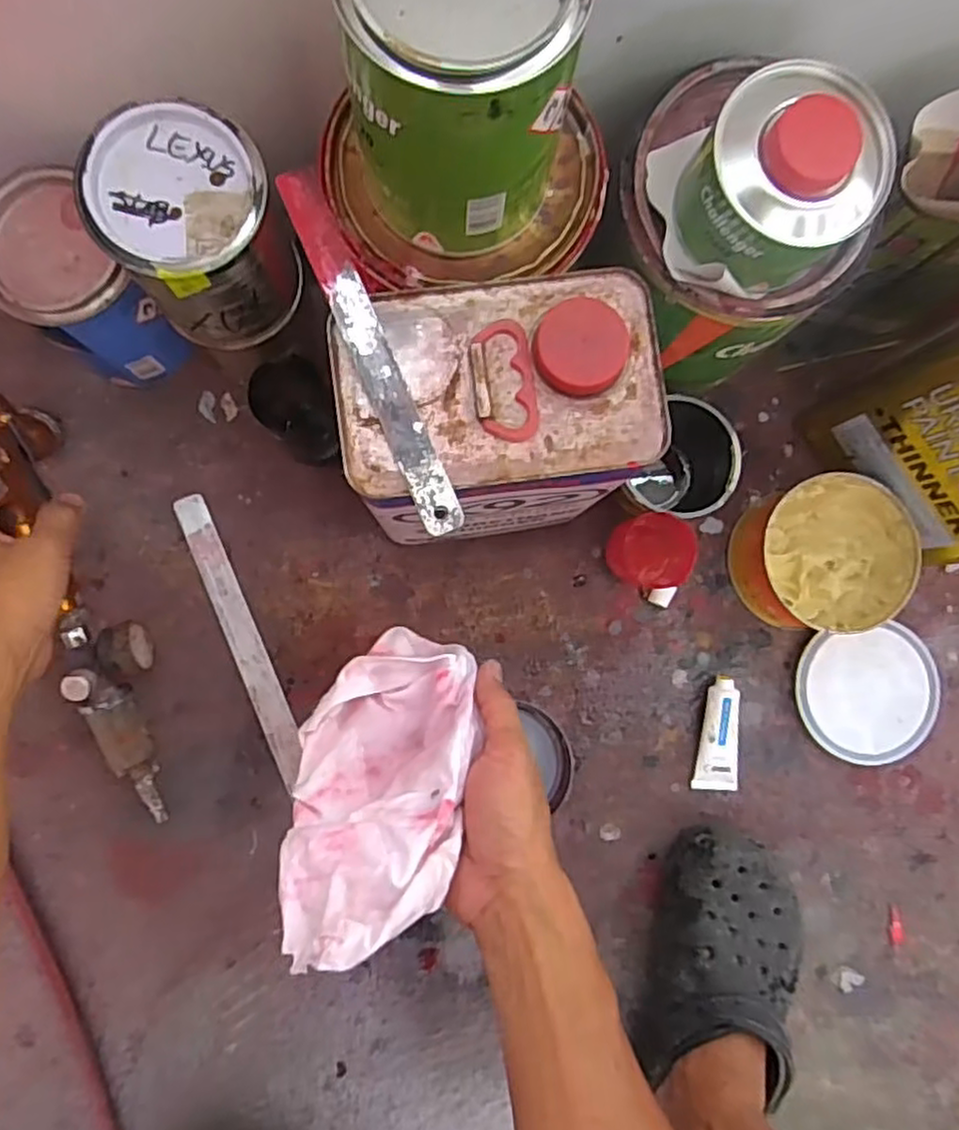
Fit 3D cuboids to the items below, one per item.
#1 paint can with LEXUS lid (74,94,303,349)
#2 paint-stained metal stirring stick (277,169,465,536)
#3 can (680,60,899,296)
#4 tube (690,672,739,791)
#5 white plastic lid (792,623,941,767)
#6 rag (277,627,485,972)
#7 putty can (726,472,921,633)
[{"bbox_3d":[-0.172,-0.203,0.442,0.092,0.115,0.095,0,87,-3],"label":"paint can with LEXUS lid"},{"bbox_3d":[-0.055,-0.107,0.359,0.020,0.005,0.196,-23,88,-2],"label":"paint-stained metal stirring stick"},{"bbox_3d":[0.172,-0.217,0.406,0.096,0.074,0.098,0,87,-3],"label":"can"},{"bbox_3d":[0.201,0.140,0.590,0.035,0.021,0.093,6,87,-3],"label":"tube"},{"bbox_3d":[0.332,0.111,0.603,0.120,0.012,0.112,0,87,-3],"label":"white plastic lid"},{"bbox_3d":[-0.055,0.125,0.413,0.108,0.050,0.201,-8,43,6],"label":"rag"},{"bbox_3d":[0.279,-0.009,0.587,0.126,0.064,0.124,0,87,-3],"label":"putty can"}]

